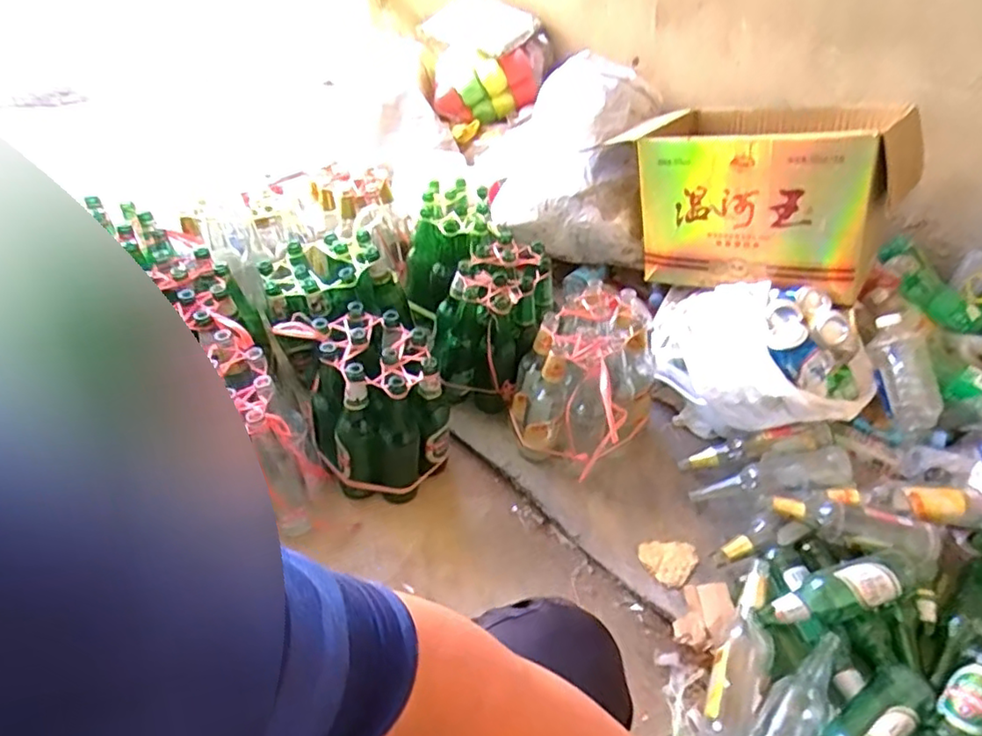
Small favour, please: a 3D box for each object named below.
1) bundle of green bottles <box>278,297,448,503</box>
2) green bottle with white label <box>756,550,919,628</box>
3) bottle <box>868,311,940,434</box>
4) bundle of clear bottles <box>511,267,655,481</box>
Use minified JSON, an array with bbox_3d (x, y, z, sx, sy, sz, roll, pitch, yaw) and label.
[{"bbox_3d":[-0.204,0.048,1.059,0.269,0.238,0.214,36,52,26],"label":"bundle of green bottles"},{"bbox_3d":[0.494,0.328,0.891,0.254,0.070,0.070,-11,48,-17],"label":"green bottle with white label"},{"bbox_3d":[0.737,0.007,1.111,0.065,0.066,0.207,-15,90,-20],"label":"bottle"},{"bbox_3d":[0.172,0.021,1.102,0.203,0.219,0.249,35,51,25],"label":"bundle of clear bottles"}]

